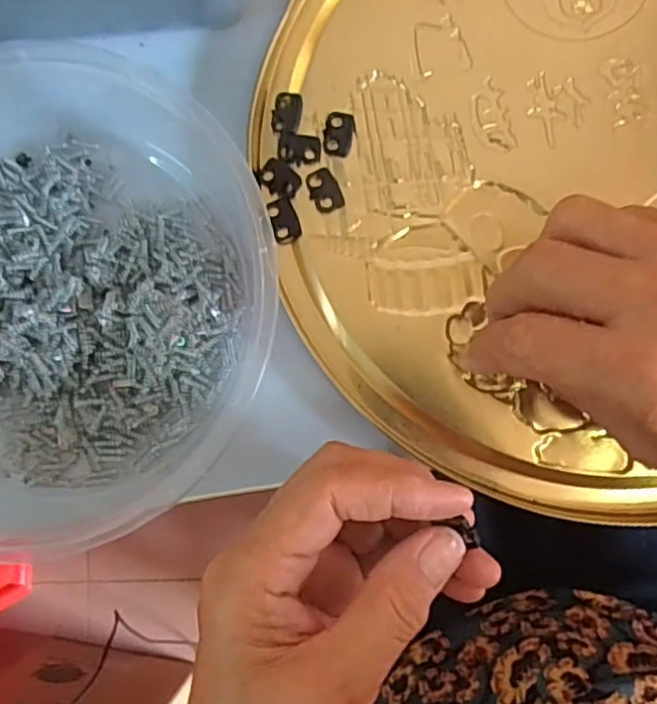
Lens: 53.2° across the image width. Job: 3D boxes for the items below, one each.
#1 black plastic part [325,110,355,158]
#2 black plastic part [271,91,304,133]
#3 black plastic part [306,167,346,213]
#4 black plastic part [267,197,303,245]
[{"bbox_3d":[0.005,-0.095,0.284,0.012,0.004,0.020,5,84,4],"label":"black plastic part"},{"bbox_3d":[-0.018,-0.105,0.285,0.012,0.004,0.018,11,85,5],"label":"black plastic part"},{"bbox_3d":[-0.001,-0.070,0.282,0.013,0.004,0.019,-26,83,1],"label":"black plastic part"},{"bbox_3d":[-0.019,-0.057,0.284,0.012,0.004,0.019,-15,83,2],"label":"black plastic part"}]

